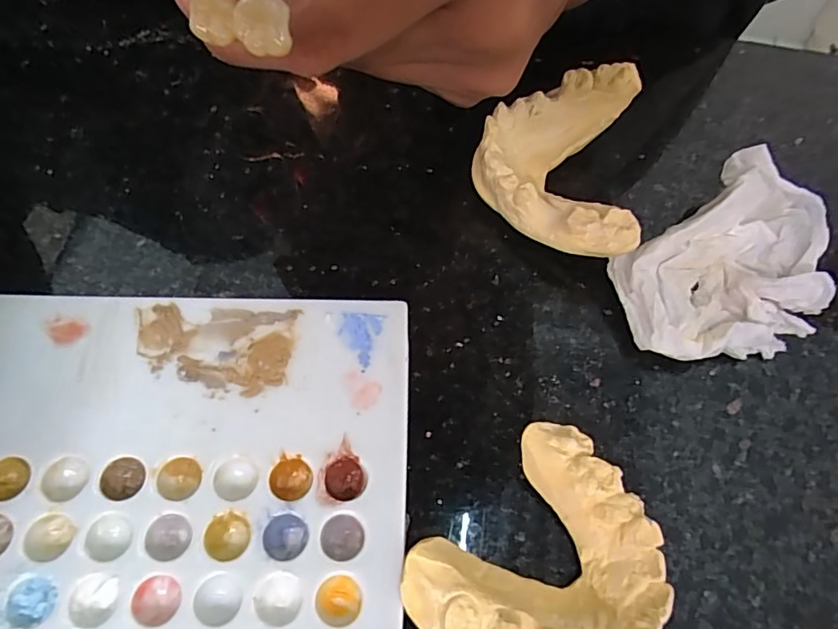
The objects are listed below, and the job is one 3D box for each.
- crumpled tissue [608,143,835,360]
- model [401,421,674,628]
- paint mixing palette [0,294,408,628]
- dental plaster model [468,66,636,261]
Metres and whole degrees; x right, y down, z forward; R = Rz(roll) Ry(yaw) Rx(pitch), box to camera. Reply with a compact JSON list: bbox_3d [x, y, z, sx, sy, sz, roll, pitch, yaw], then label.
[{"bbox_3d":[0.101,-0.017,0.168,0.084,0.023,0.050,-35,70,-19],"label":"crumpled tissue"},{"bbox_3d":[0.031,0.058,0.128,0.062,0.022,0.047,-40,73,-18],"label":"model"},{"bbox_3d":[-0.079,0.039,0.139,0.149,0.014,0.092,1,63,-2],"label":"paint mixing palette"},{"bbox_3d":[0.044,-0.049,0.180,0.049,0.027,0.064,8,63,1],"label":"dental plaster model"}]

